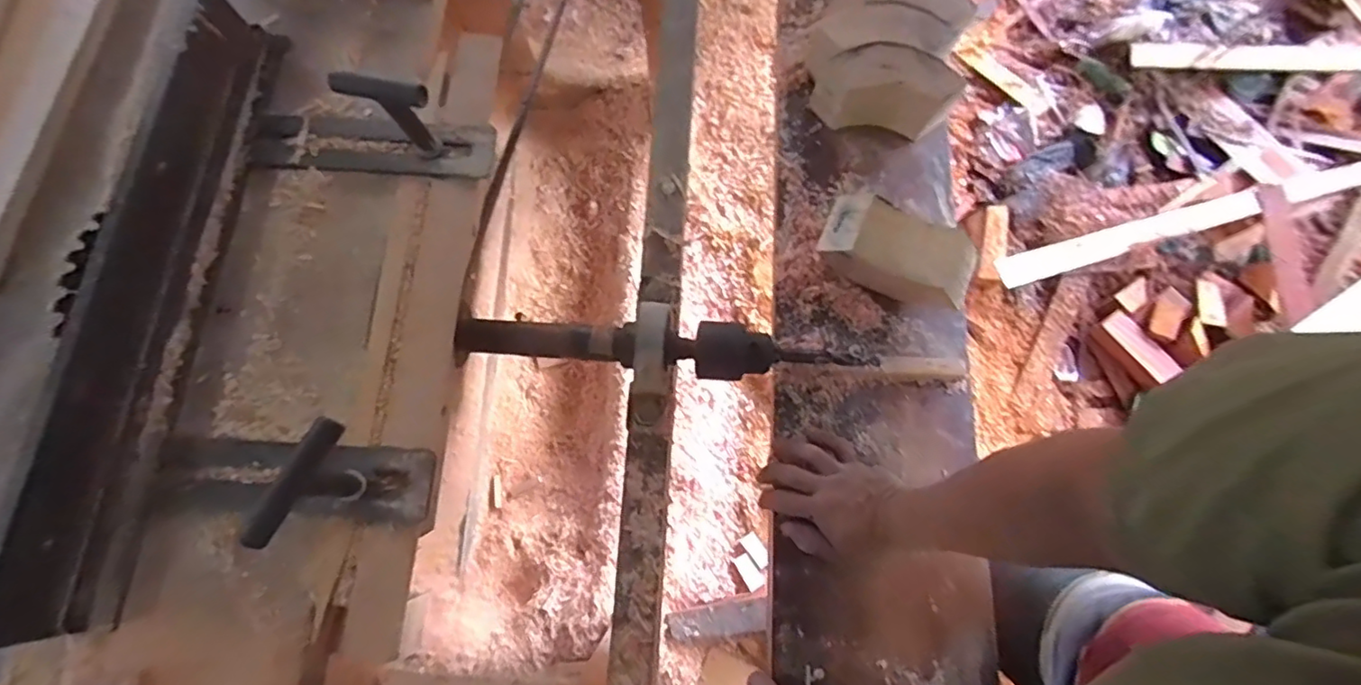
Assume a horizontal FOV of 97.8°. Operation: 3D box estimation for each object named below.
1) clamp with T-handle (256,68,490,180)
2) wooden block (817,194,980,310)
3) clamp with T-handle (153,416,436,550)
[{"bbox_3d":[-0.322,-0.219,0.574,0.252,0.103,0.070,4,76,1],"label":"clamp with T-handle"},{"bbox_3d":[0.242,-0.107,0.681,0.154,0.055,0.085,22,78,5],"label":"wooden block"},{"bbox_3d":[-0.348,0.111,0.478,0.242,0.125,0.089,-3,76,-1],"label":"clamp with T-handle"}]

